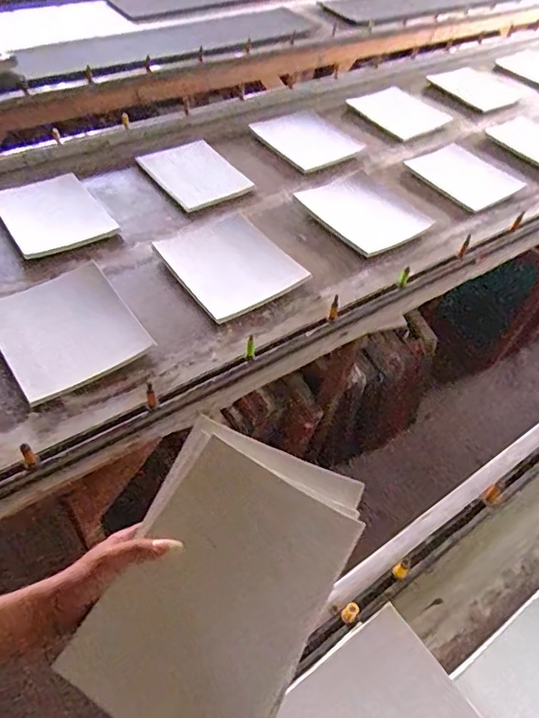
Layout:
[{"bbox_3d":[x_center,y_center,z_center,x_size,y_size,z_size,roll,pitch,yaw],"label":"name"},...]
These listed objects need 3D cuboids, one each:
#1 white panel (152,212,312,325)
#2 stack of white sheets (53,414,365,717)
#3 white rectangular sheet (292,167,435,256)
[{"bbox_3d":[-0.088,-0.216,1.150,0.237,0.012,0.294,-29,58,-23],"label":"white panel"},{"bbox_3d":[-0.045,0.225,0.534,0.206,0.021,0.302,23,63,11],"label":"stack of white sheets"},{"bbox_3d":[0.238,-0.376,1.303,0.243,0.019,0.313,-27,57,-22],"label":"white rectangular sheet"}]

